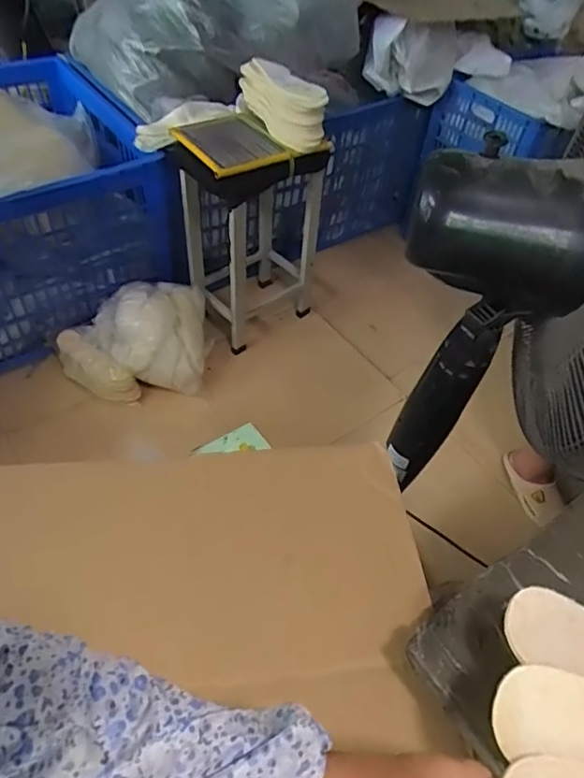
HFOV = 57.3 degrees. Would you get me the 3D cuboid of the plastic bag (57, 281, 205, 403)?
[{"bbox_3d":[-0.460,-0.165,1.530,0.412,0.253,0.302,-4,50,-9],"label":"plastic bag"}]

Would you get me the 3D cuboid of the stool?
[{"bbox_3d":[-0.108,-0.480,1.606,0.421,0.589,0.315,-33,60,-29],"label":"stool"}]

